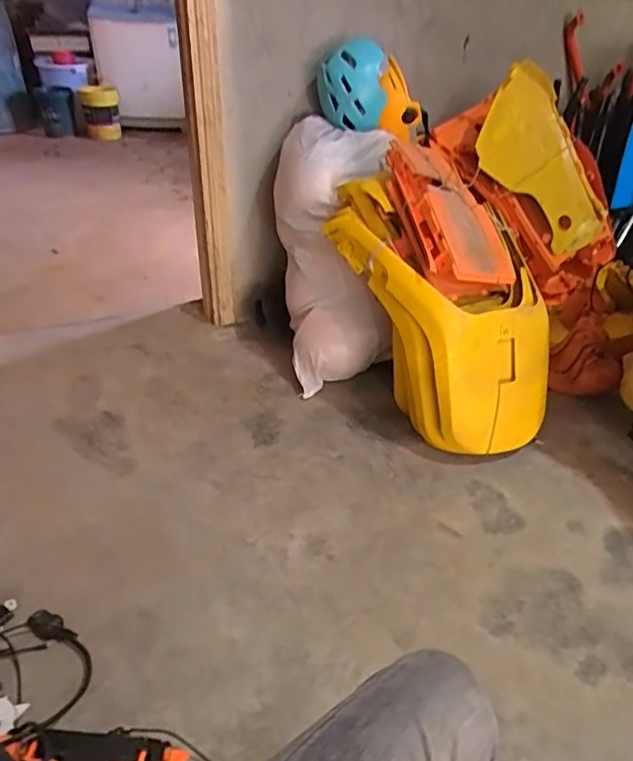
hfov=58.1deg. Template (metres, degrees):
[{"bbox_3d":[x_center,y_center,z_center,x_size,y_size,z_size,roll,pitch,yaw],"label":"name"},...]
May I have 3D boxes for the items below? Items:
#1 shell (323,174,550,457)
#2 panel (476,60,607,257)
[{"bbox_3d":[0.293,-0.192,1.521,0.290,0.341,0.843,-23,75,-34],"label":"shell"},{"bbox_3d":[0.672,-0.679,1.749,0.287,0.553,0.050,-25,1,3],"label":"panel"}]

